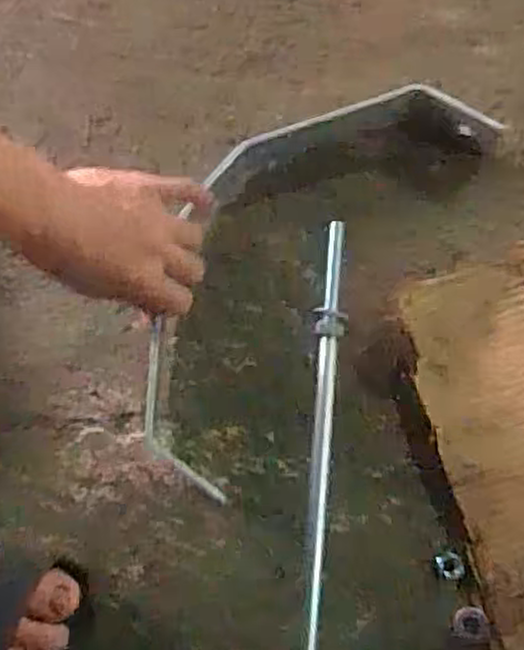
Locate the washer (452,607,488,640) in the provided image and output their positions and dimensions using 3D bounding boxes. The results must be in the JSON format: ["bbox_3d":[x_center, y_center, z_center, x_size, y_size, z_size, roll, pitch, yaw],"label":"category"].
[{"bbox_3d":[0.157,0.224,0.554,0.025,0.008,0.023,1,76,0],"label":"washer"}]

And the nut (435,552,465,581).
[{"bbox_3d":[0.143,0.184,0.561,0.021,0.005,0.021,0,76,0],"label":"nut"}]

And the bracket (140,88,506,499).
[{"bbox_3d":[0.014,-0.065,0.609,0.171,0.040,0.391,37,85,9],"label":"bracket"}]

